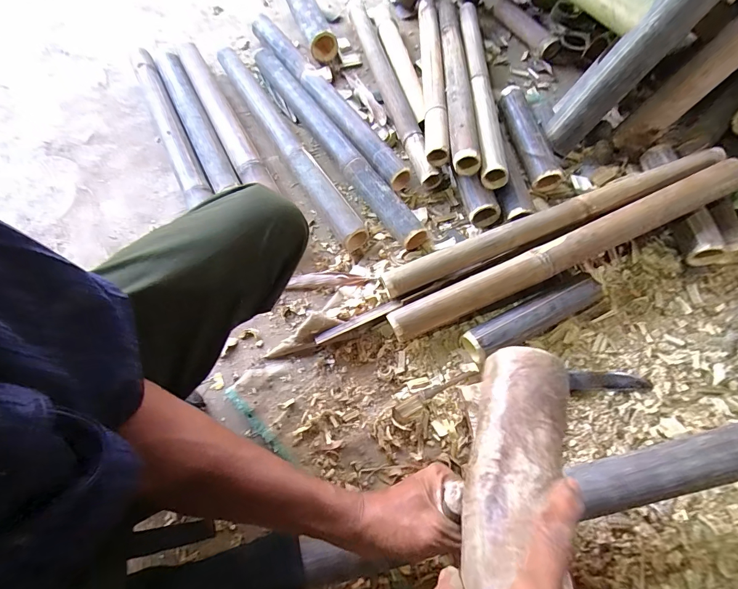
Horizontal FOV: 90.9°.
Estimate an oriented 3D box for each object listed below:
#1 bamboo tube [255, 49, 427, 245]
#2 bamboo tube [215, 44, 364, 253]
[{"bbox_3d":[-0.091,-0.348,0.800,0.059,0.059,0.653,-31,69,-11],"label":"bamboo tube"},{"bbox_3d":[-0.188,-0.343,0.800,0.056,0.060,0.619,-31,69,-11],"label":"bamboo tube"}]

